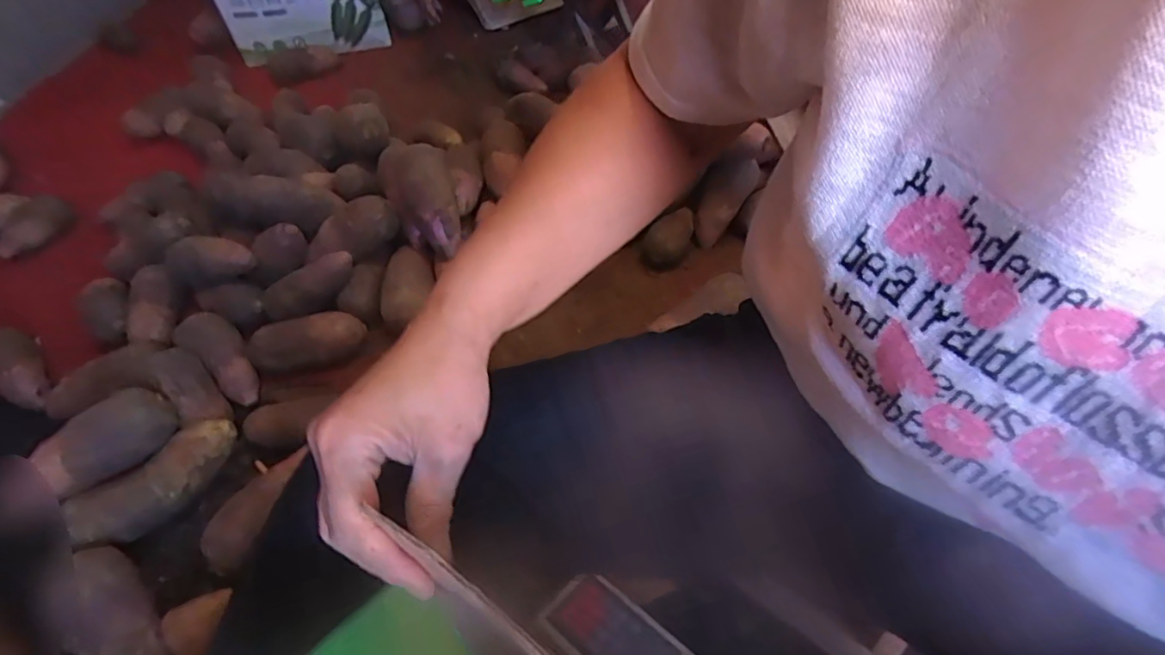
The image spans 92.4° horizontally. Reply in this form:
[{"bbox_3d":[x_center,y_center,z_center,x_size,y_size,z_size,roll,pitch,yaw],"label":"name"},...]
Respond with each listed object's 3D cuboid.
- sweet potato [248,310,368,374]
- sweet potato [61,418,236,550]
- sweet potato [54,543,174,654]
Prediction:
[{"bbox_3d":[-0.387,0.016,0.792,0.155,0.052,0.067,-9,53,-4],"label":"sweet potato"},{"bbox_3d":[-0.498,0.180,0.656,0.071,0.059,0.186,29,59,23],"label":"sweet potato"},{"bbox_3d":[-0.484,0.292,0.561,0.167,0.055,0.064,36,62,26],"label":"sweet potato"}]

